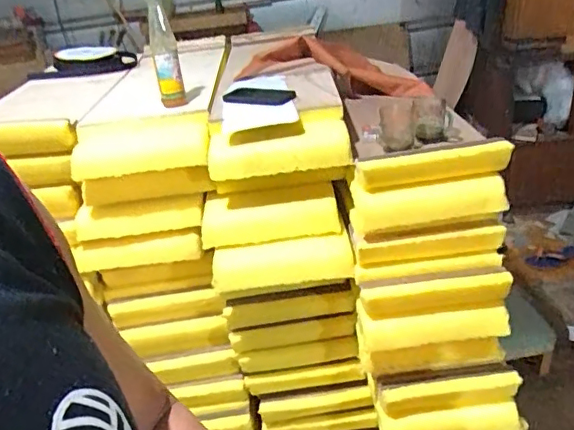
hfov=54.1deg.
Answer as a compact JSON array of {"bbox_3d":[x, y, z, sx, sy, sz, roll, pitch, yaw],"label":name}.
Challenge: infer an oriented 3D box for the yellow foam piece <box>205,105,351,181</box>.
[{"bbox_3d":[-0.019,-0.158,1.236,0.305,0.108,0.116,-3,27,9],"label":"yellow foam piece"}]

